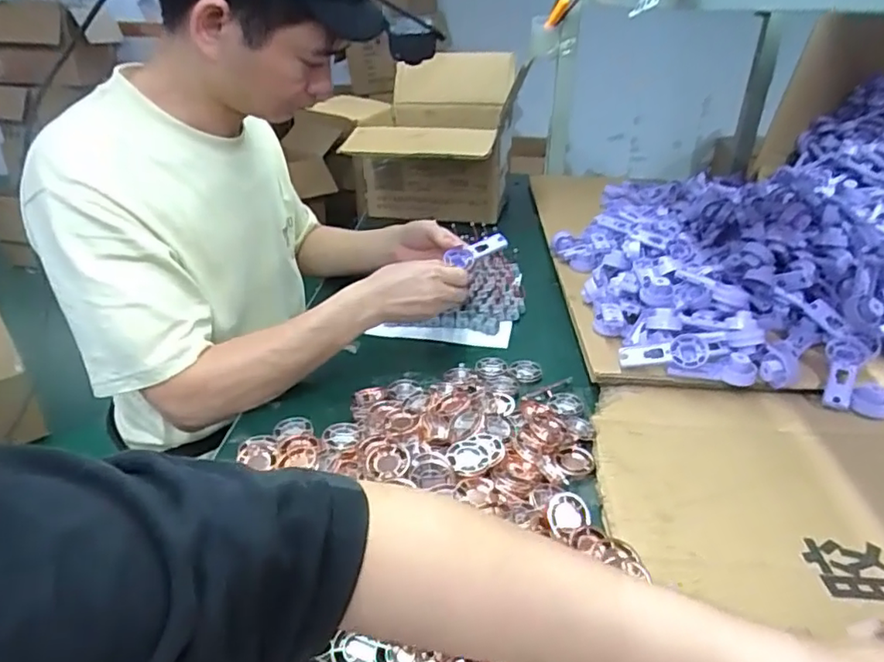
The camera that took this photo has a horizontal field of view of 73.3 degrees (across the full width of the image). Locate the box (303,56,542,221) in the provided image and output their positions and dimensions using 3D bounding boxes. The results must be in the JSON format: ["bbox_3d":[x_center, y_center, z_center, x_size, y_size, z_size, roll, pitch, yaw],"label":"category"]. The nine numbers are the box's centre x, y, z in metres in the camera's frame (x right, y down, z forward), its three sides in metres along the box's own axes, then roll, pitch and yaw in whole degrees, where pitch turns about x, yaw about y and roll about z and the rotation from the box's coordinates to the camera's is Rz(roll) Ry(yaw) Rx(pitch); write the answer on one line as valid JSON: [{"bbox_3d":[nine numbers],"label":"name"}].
[{"bbox_3d":[-0.041,-0.388,1.225,0.381,0.281,0.434,0,28,-4],"label":"box"}]

